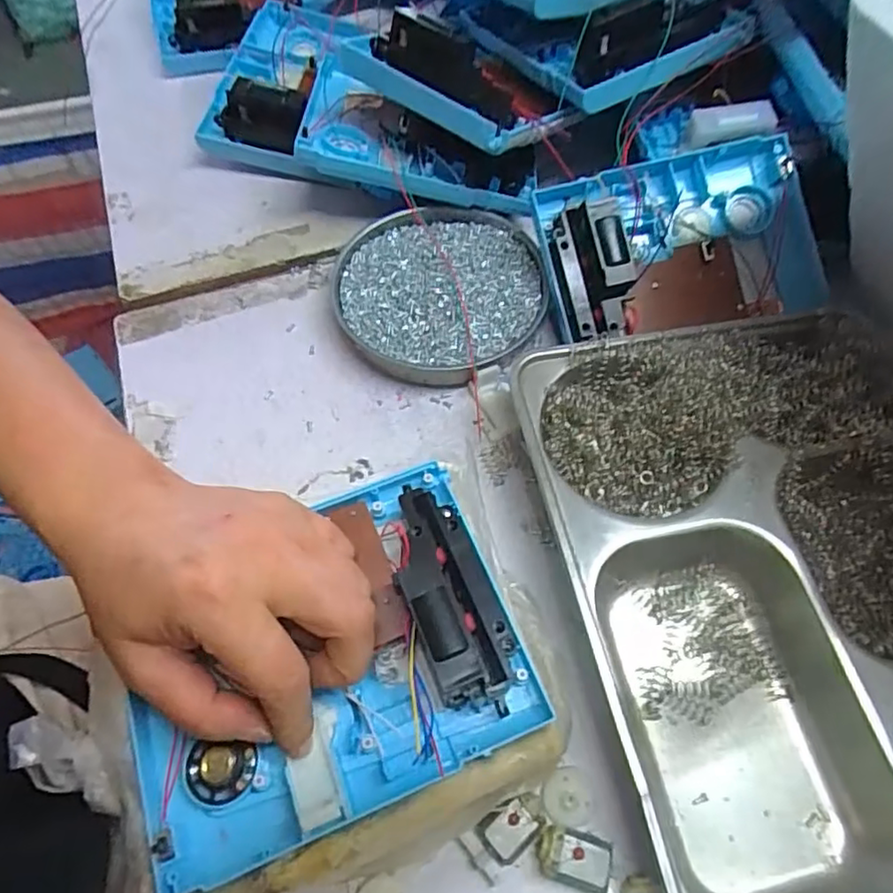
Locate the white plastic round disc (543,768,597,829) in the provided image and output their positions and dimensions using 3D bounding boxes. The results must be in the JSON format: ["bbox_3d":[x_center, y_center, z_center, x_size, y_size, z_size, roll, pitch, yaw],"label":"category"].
[{"bbox_3d":[0.054,0.153,0.274,0.023,0.004,0.022,-1,61,2],"label":"white plastic round disc"}]

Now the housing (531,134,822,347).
[{"bbox_3d":[0.142,-0.121,0.375,0.174,0.044,0.112,-13,85,-6],"label":"housing"}]

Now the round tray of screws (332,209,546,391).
[{"bbox_3d":[-0.004,-0.099,0.406,0.130,0.021,0.126,-1,61,2],"label":"round tray of screws"}]

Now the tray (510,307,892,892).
[{"bbox_3d":[0.165,0.057,0.297,0.211,0.036,0.272,-12,61,-3],"label":"tray"}]

